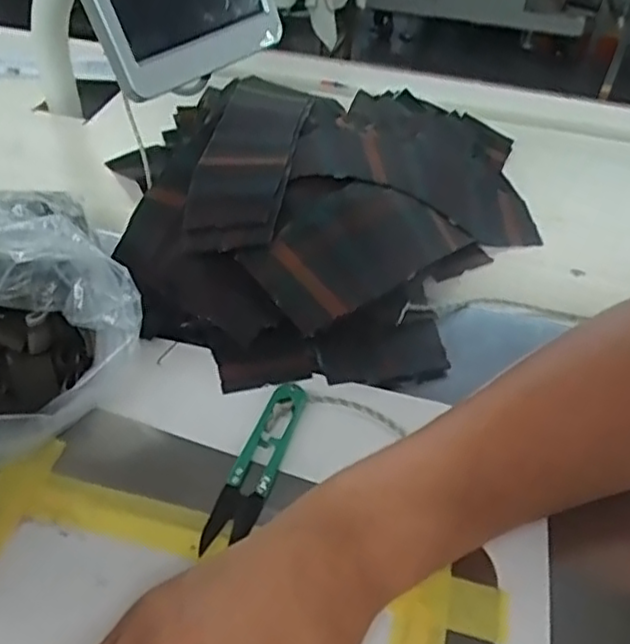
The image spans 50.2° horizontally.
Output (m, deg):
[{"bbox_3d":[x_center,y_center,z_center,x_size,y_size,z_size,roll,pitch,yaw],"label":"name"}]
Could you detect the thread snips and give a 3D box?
[{"bbox_3d":[-0.030,0.072,0.349,0.022,0.011,0.099,15,46,11],"label":"thread snips"}]

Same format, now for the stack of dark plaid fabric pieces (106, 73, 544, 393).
[{"bbox_3d":[0.026,-0.094,0.482,0.286,0.068,0.301,-1,45,-5],"label":"stack of dark plaid fabric pieces"}]

